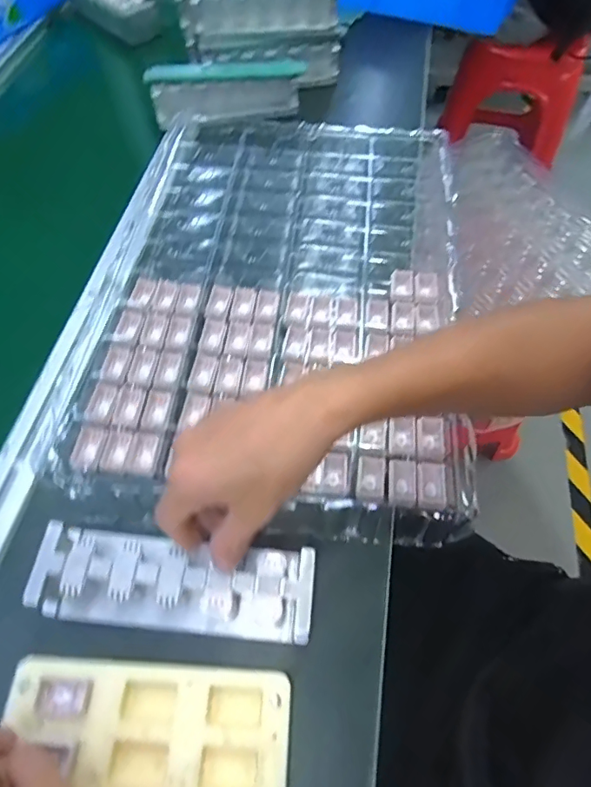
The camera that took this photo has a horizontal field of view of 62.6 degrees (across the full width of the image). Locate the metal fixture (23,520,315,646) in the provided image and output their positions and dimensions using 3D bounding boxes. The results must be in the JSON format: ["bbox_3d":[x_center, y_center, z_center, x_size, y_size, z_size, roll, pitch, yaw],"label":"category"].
[{"bbox_3d":[-0.083,0.132,0.343,0.186,0.046,0.060,6,59,3],"label":"metal fixture"}]

